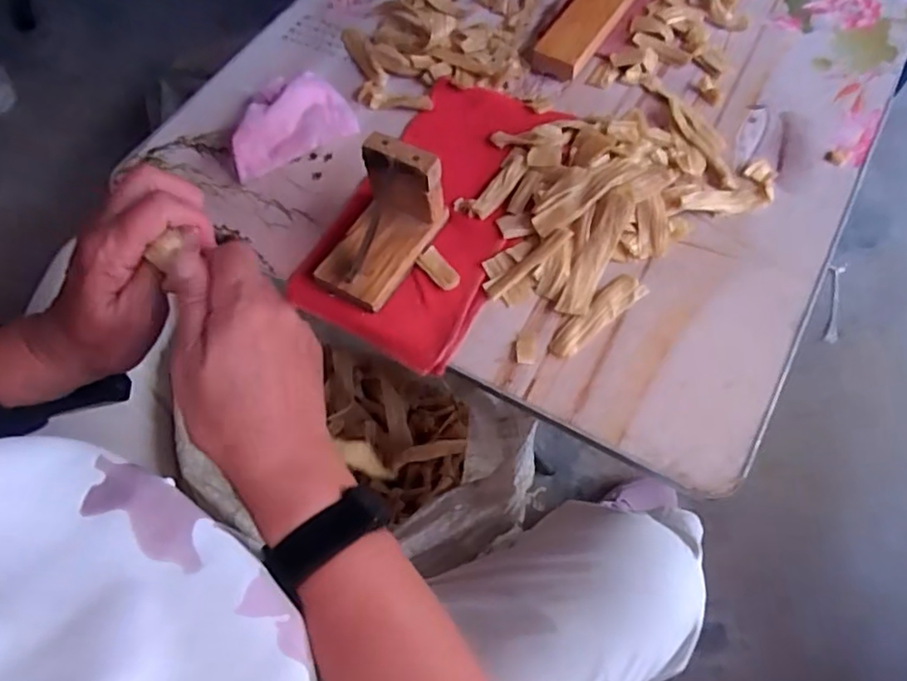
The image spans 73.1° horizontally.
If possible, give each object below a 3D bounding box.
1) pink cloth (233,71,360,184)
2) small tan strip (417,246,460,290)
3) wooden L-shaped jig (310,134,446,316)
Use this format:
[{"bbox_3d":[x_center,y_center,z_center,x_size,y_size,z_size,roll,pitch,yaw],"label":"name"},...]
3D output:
[{"bbox_3d":[-0.163,-0.215,0.580,0.120,0.028,0.094,-28,64,-12],"label":"pink cloth"},{"bbox_3d":[-0.011,-0.058,0.499,0.019,0.007,0.041,-38,67,-16],"label":"small tan strip"},{"bbox_3d":[-0.062,-0.092,0.476,0.061,0.075,0.105,30,68,17],"label":"wooden L-shaped jig"}]

